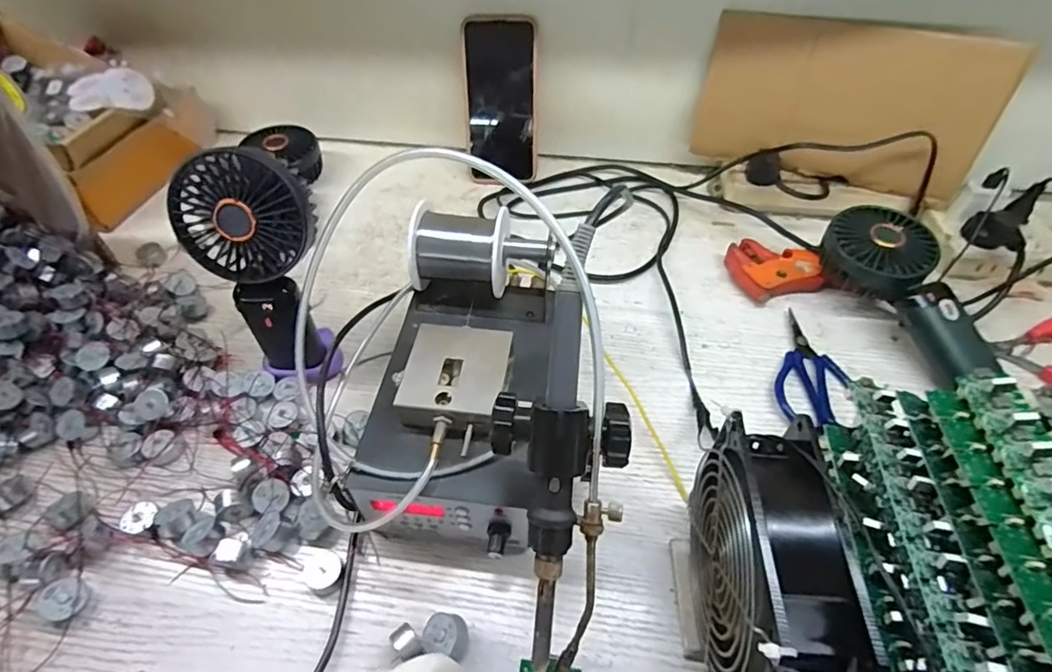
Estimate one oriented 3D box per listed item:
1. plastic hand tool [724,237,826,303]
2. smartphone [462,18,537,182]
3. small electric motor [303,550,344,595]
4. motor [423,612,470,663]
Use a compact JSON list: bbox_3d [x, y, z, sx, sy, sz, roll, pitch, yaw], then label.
[{"bbox_3d":[0.239,-0.069,0.521,0.078,0.019,0.069,-14,52,-11],"label":"plastic hand tool"},{"bbox_3d":[-0.027,-0.257,0.596,0.078,0.172,0.012,5,32,9],"label":"smartphone"},{"bbox_3d":[-0.129,0.150,0.341,0.023,0.012,0.025,0,51,0],"label":"small electric motor"},{"bbox_3d":[-0.047,0.177,0.316,0.026,0.020,0.020,12,52,10],"label":"motor"}]

